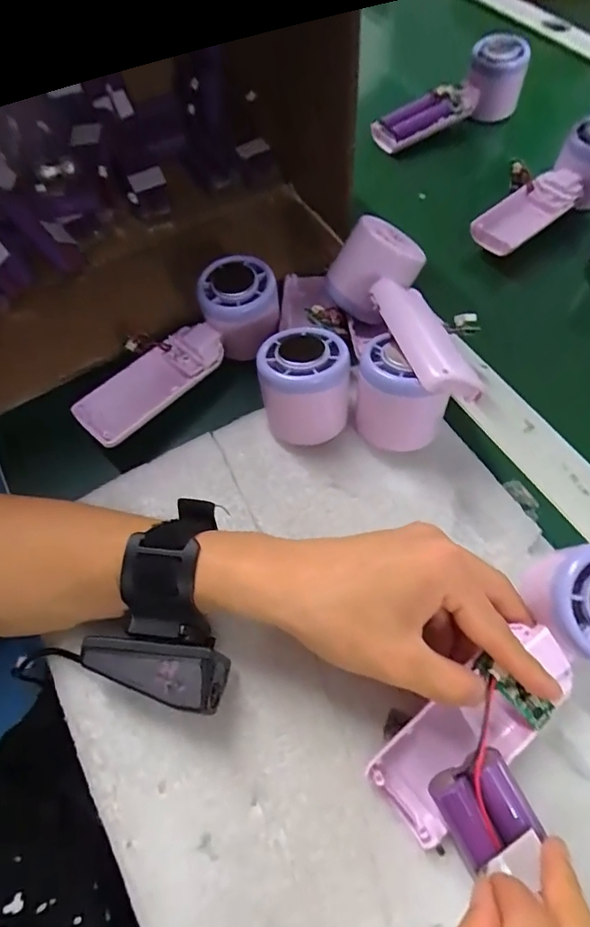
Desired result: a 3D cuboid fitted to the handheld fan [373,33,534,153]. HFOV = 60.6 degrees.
[{"bbox_3d":[0.170,-0.389,0.544,0.184,0.054,0.054,-31,64,-3],"label":"handheld fan"}]

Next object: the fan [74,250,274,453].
[{"bbox_3d":[-0.078,-0.077,0.358,0.166,0.048,0.058,-43,68,-8],"label":"fan"}]

